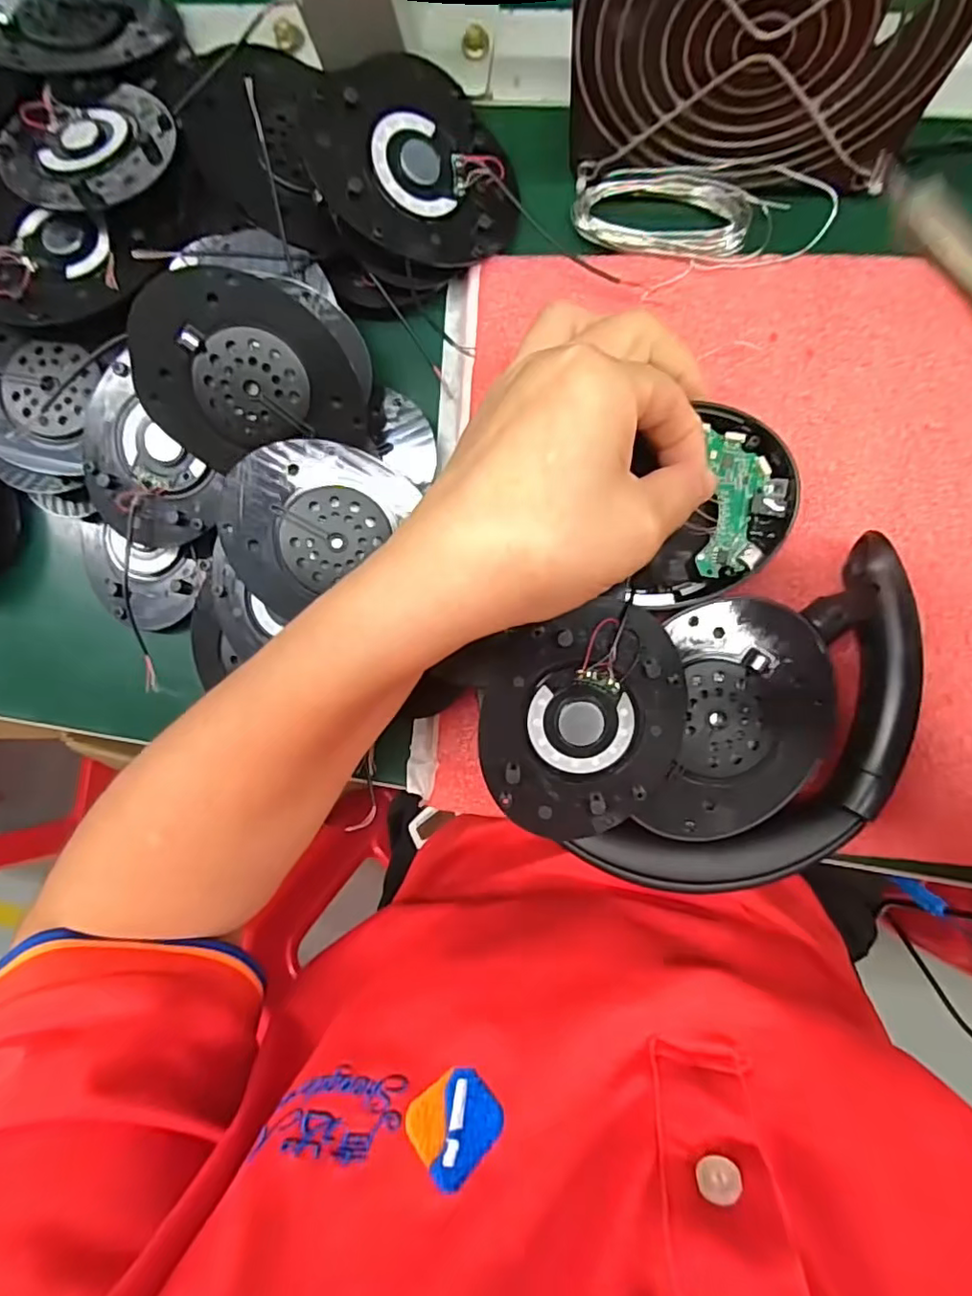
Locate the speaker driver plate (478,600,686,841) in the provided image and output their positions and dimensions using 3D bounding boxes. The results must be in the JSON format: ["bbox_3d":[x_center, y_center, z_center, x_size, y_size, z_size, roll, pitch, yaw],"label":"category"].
[{"bbox_3d":[0.034,0.027,0.212,0.070,0.014,0.080,-3,89,7],"label":"speaker driver plate"}]

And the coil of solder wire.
[{"bbox_3d":[0.084,-0.168,0.236,0.095,0.010,0.047,6,90,7],"label":"coil of solder wire"}]

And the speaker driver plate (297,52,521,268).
[{"bbox_3d":[-0.028,-0.189,0.233,0.079,0.009,0.079,1,88,-24],"label":"speaker driver plate"}]

